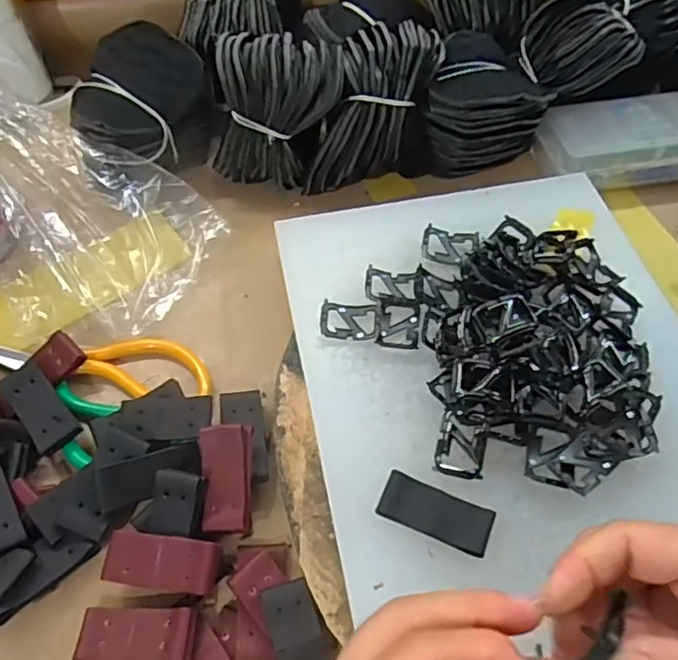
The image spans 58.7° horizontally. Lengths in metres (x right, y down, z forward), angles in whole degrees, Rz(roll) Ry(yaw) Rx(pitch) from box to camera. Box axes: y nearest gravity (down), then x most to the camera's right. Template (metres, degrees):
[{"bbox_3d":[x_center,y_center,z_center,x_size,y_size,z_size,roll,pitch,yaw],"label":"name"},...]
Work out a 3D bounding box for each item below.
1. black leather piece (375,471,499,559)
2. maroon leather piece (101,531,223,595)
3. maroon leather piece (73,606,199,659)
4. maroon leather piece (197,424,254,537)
[{"bbox_3d":[0.053,0.100,0.330,0.061,0.004,0.026,20,59,13],"label":"black leather piece"},{"bbox_3d":[-0.097,0.129,0.335,0.063,0.014,0.029,5,56,3],"label":"maroon leather piece"},{"bbox_3d":[-0.108,0.164,0.325,0.062,0.015,0.028,0,56,0],"label":"maroon leather piece"},{"bbox_3d":[-0.066,0.087,0.355,0.031,0.008,0.060,-6,76,13],"label":"maroon leather piece"}]

